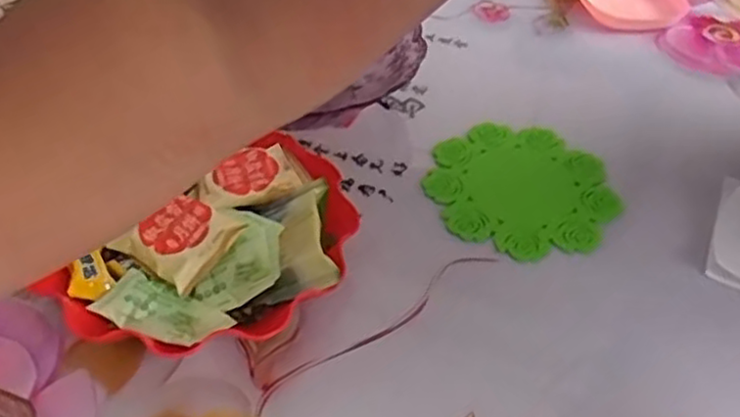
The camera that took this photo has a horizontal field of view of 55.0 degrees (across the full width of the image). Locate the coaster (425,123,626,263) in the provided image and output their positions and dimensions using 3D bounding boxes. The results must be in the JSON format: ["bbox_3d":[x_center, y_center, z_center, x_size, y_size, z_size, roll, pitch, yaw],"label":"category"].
[{"bbox_3d":[0.136,-0.020,0.643,0.160,0.016,0.157,22,47,17],"label":"coaster"}]

